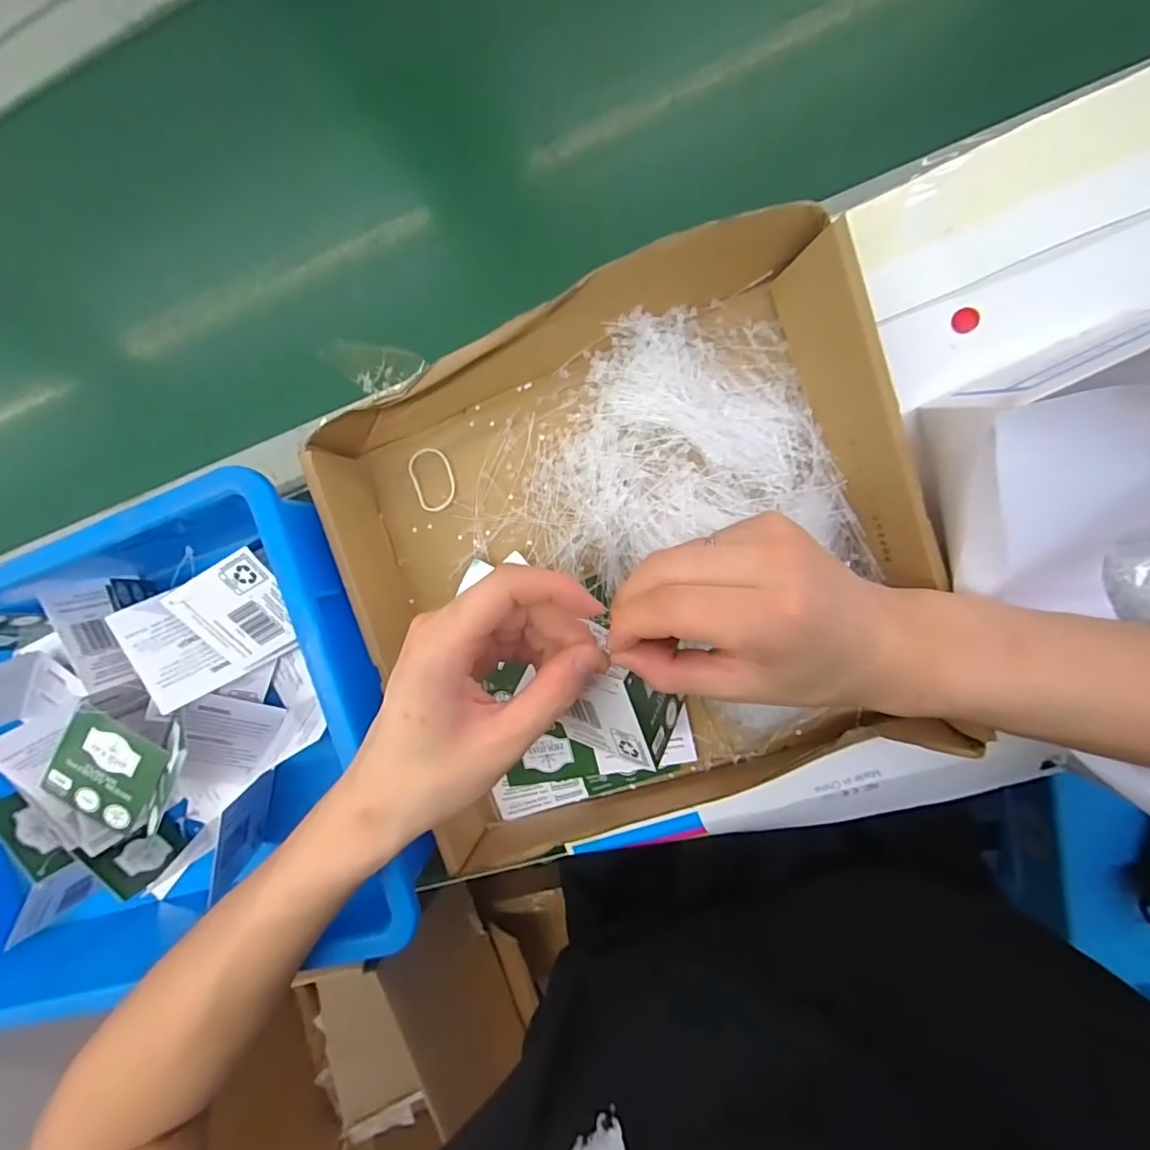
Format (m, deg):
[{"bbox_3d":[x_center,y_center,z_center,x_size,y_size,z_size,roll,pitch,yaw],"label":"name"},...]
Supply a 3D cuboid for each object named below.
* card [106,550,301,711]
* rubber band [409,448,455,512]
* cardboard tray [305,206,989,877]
[{"bbox_3d":[-0.225,0.032,0.329,0.105,0.034,0.066,-27,90,10],"label":"card"},{"bbox_3d":[-0.093,-0.063,0.339,0.029,0.004,0.042,-20,91,10],"label":"rubber band"},{"bbox_3d":[0.030,0.000,0.298,0.309,0.054,0.308,-19,91,9],"label":"cardboard tray"}]

